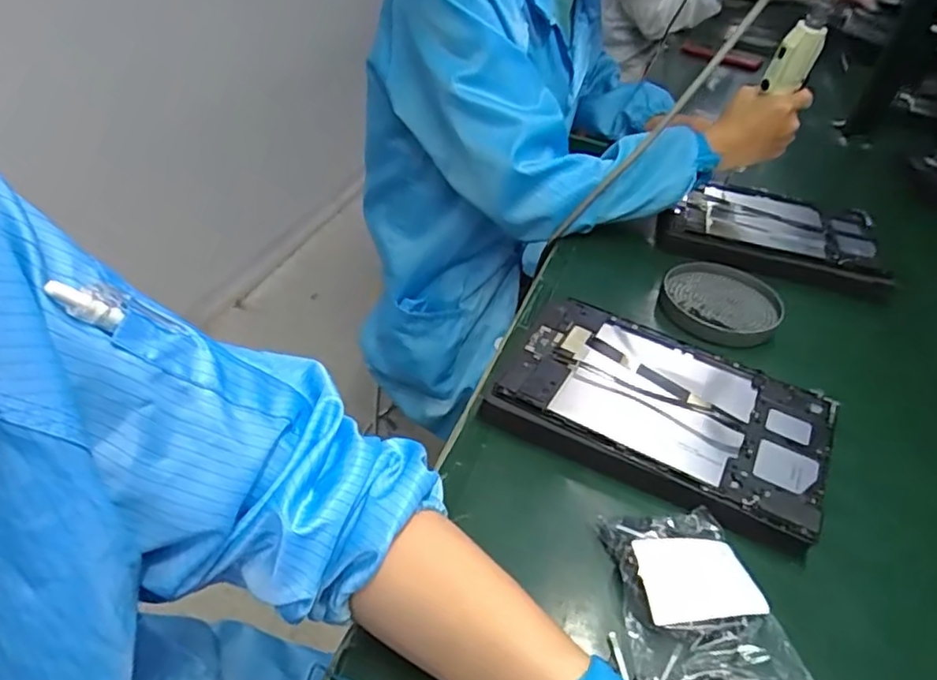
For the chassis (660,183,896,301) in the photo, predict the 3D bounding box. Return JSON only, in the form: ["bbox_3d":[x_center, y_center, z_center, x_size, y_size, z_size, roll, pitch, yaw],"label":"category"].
[{"bbox_3d":[0.354,-0.131,0.737,0.245,0.022,0.175,15,41,9],"label":"chassis"}]

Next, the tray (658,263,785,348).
[{"bbox_3d":[0.255,-0.039,0.633,0.112,0.017,0.118,4,40,-3],"label":"tray"}]

